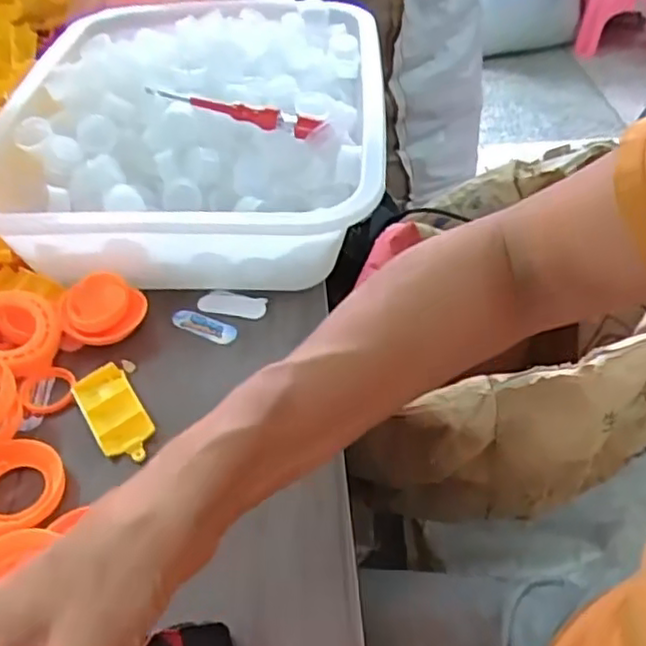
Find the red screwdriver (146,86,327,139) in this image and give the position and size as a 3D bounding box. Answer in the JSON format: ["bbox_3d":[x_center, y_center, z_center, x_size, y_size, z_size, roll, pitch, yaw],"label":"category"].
[{"bbox_3d":[-0.068,-0.164,0.526,0.143,0.015,0.015,15,47,18],"label":"red screwdriver"}]

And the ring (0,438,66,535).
[{"bbox_3d":[-0.174,0.092,0.379,0.053,0.018,0.057,-1,44,1],"label":"ring"}]

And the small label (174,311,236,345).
[{"bbox_3d":[-0.084,0.002,0.480,0.051,0.005,0.015,17,47,19],"label":"small label"}]

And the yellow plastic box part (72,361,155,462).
[{"bbox_3d":[-0.127,0.054,0.414,0.031,0.012,0.070,-26,49,-23],"label":"yellow plastic box part"}]

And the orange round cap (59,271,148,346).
[{"bbox_3d":[-0.151,-0.010,0.465,0.051,0.014,0.052,32,63,3],"label":"orange round cap"}]

